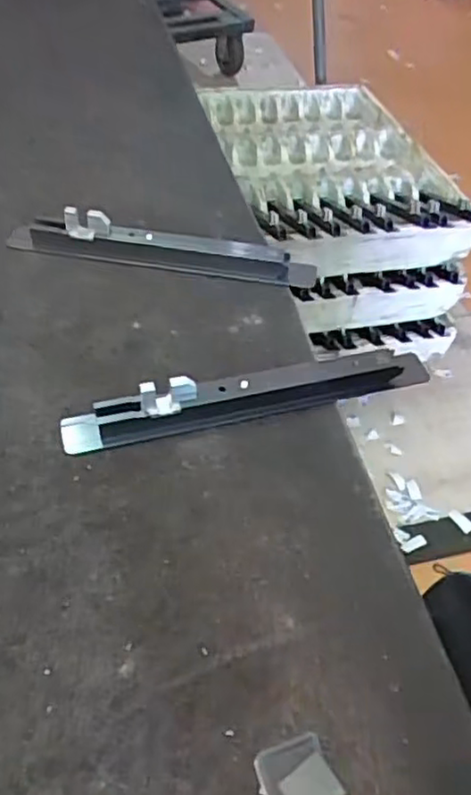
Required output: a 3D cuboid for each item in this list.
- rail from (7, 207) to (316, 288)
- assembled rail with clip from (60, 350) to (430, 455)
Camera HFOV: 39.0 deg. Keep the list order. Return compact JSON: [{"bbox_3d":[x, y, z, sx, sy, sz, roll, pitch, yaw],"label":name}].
[{"bbox_3d":[-0.050,-0.102,0.443,0.204,0.028,0.020,8,49,2],"label":"rail"},{"bbox_3d":[0.011,-0.002,0.365,0.205,0.024,0.021,-10,51,-13],"label":"assembled rail with clip"}]

